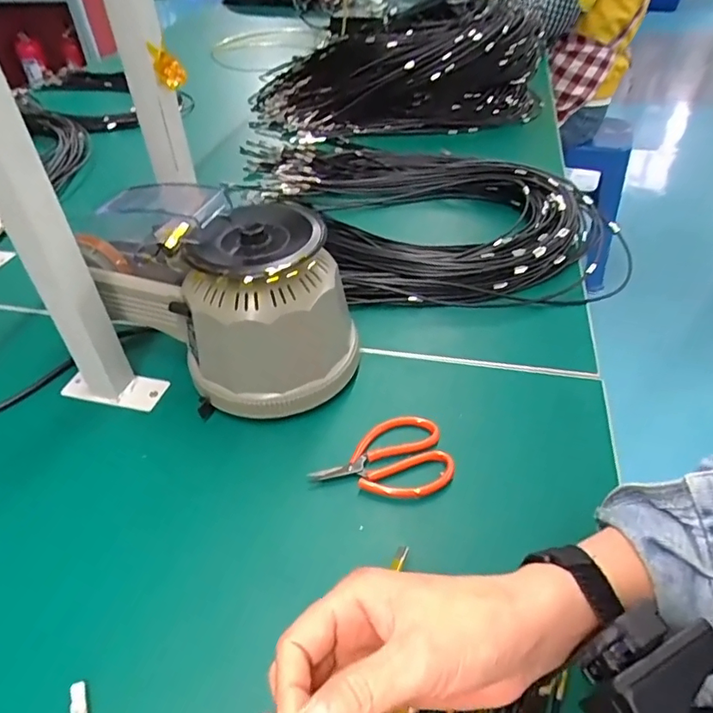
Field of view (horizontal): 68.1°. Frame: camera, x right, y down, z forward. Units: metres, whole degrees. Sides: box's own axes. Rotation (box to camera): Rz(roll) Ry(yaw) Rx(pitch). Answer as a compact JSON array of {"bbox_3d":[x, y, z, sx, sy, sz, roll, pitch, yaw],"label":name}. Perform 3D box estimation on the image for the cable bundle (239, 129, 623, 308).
[{"bbox_3d":[0.031,-0.222,0.743,0.348,0.046,0.634,-34,52,-30],"label":"cable bundle"}]

